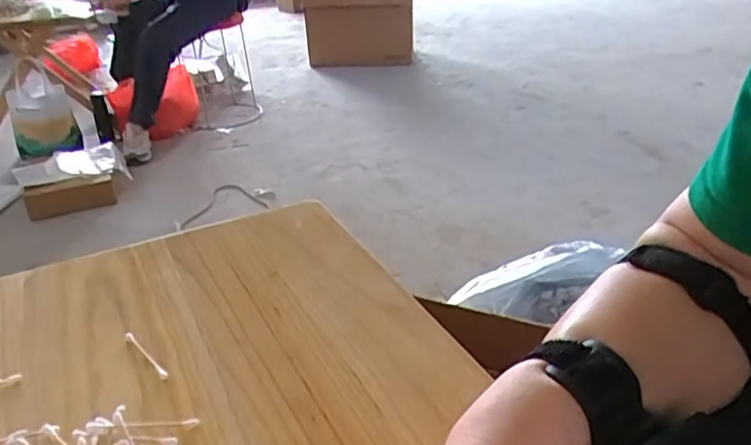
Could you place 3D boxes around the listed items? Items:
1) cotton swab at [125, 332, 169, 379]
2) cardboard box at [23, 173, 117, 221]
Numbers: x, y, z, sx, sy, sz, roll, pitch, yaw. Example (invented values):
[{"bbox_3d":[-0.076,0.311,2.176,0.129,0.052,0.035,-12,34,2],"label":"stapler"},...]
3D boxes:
[{"bbox_3d":[-0.184,0.106,0.483,0.006,0.006,0.072,-26,36,-36],"label":"cotton swab"},{"bbox_3d":[-0.884,-0.075,1.755,0.237,0.094,0.059,-19,31,-27],"label":"cardboard box"}]

